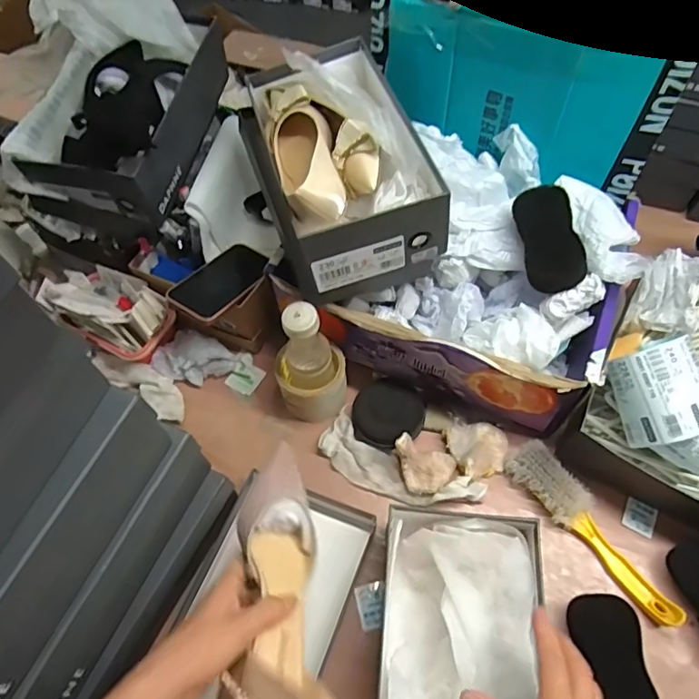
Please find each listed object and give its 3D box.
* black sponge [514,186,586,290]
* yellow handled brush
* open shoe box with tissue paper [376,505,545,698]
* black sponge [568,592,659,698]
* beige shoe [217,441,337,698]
[{"bbox_3d":[0.225,-0.128,0.580,0.061,0.023,0.126,-6,74,0],"label":"black sponge"},{"bbox_3d":[0.276,0.207,0.589,0.050,0.032,0.230,-32,63,-15],"label":"yellow handled brush"},{"bbox_3d":[0.103,0.316,0.495,0.145,0.102,0.300,6,60,6],"label":"open shoe box with tissue paper"},{"bbox_3d":[0.268,0.320,0.524,0.058,0.035,0.126,-3,59,1],"label":"black sponge"},{"bbox_3d":[-0.059,0.198,0.456,0.078,0.064,0.247,-8,41,-2],"label":"beige shoe"}]

